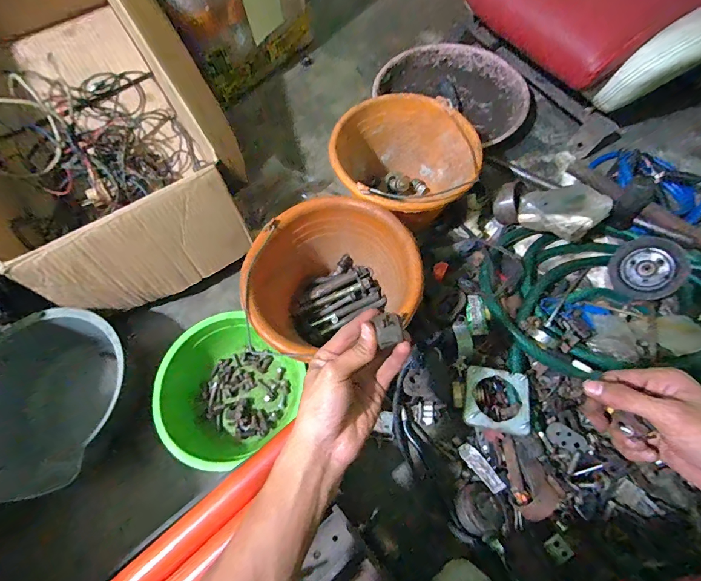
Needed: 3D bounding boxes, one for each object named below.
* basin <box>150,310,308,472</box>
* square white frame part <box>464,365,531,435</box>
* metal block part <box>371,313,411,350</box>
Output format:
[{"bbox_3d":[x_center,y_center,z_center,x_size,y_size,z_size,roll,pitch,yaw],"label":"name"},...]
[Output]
[{"bbox_3d":[-0.196,0.153,0.578,0.202,0.086,0.200,-1,65,2],"label":"basin"},{"bbox_3d":[0.212,0.156,0.527,0.086,0.021,0.088,10,66,7],"label":"square white frame part"},{"bbox_3d":[0.033,0.032,0.306,0.024,0.013,0.026,-20,66,-7],"label":"metal block part"}]

